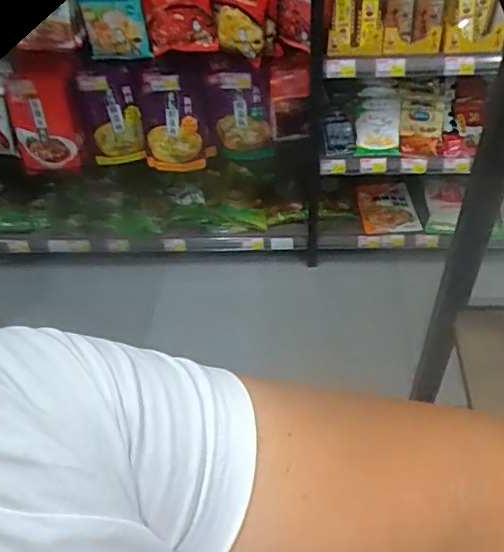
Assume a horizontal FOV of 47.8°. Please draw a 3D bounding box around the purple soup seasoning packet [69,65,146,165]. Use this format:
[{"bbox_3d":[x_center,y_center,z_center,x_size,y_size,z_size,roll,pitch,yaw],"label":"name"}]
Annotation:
[{"bbox_3d":[-0.350,-0.388,1.414,0.151,0.296,0.038,-10,64,-6],"label":"purple soup seasoning packet"}]

